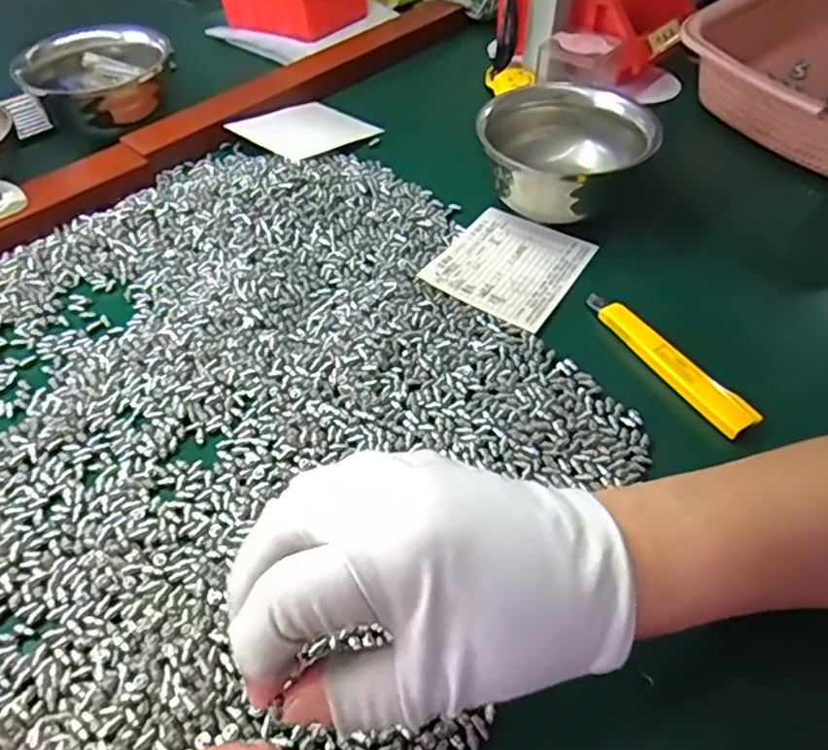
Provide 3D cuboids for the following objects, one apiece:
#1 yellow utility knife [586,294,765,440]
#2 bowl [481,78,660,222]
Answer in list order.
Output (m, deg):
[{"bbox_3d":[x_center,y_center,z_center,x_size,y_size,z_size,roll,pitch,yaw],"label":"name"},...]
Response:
[{"bbox_3d":[0.150,-0.011,0.394,0.020,0.013,0.126,-28,55,-20],"label":"yellow utility knife"},{"bbox_3d":[0.112,-0.163,0.491,0.122,0.070,0.122,-1,50,1],"label":"bowl"}]

